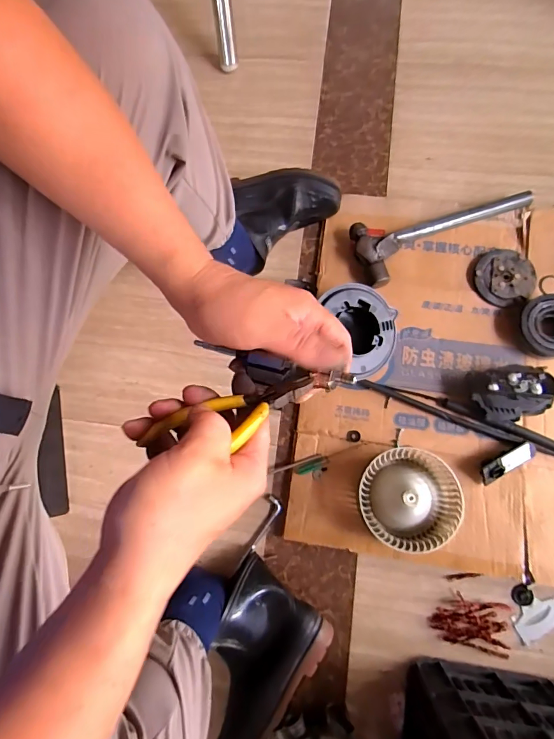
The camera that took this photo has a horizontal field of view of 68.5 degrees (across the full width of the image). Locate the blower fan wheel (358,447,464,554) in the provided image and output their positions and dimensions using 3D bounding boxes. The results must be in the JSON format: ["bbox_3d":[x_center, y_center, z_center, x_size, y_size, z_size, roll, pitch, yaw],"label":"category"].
[{"bbox_3d":[0.195,0.194,0.617,0.139,0.070,0.138,-1,79,4],"label":"blower fan wheel"}]

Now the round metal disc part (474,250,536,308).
[{"bbox_3d":[0.405,-0.164,0.724,0.098,0.015,0.105,0,75,1],"label":"round metal disc part"}]

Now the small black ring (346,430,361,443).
[{"bbox_3d":[0.129,0.112,0.681,0.023,0.004,0.020,-7,75,0],"label":"small black ring"}]

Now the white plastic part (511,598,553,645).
[{"bbox_3d":[0.406,0.371,0.616,0.100,0.008,0.042,-28,76,-6],"label":"white plastic part"}]

